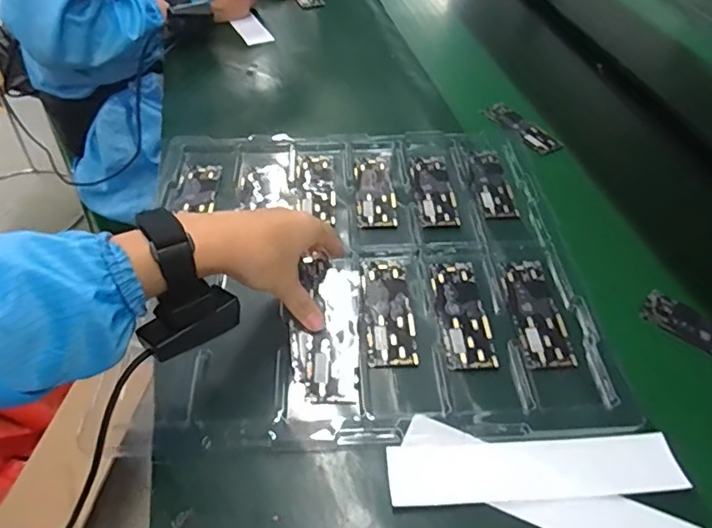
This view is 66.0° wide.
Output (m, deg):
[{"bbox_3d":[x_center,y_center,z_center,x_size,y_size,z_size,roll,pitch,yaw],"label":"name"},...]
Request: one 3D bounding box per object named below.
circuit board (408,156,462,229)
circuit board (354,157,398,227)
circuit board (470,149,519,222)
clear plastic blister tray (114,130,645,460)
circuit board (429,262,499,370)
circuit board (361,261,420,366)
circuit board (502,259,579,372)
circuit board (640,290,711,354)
[{"bbox_3d":[0.091,-0.086,0.643,0.048,0.006,0.125,0,47,-6],"label":"circuit board"},{"bbox_3d":[0.022,-0.086,0.643,0.046,0.004,0.126,0,47,-5],"label":"circuit board"},{"bbox_3d":[0.161,-0.096,0.652,0.042,0.006,0.125,0,47,-5],"label":"circuit board"},{"bbox_3d":[0.010,-0.013,0.562,0.416,0.020,0.419,0,47,-5],"label":"clear plastic blister tray"},{"bbox_3d":[0.099,0.047,0.520,0.046,0.004,0.126,0,47,-5],"label":"circuit board"},{"bbox_3d":[0.029,0.044,0.521,0.045,0.006,0.123,-1,47,-6],"label":"circuit board"},{"bbox_3d":[0.169,0.045,0.519,0.048,0.004,0.123,-1,47,-6],"label":"circuit board"},{"bbox_3d":[0.345,0.071,0.522,0.136,0.010,0.045,32,52,22],"label":"circuit board"}]

